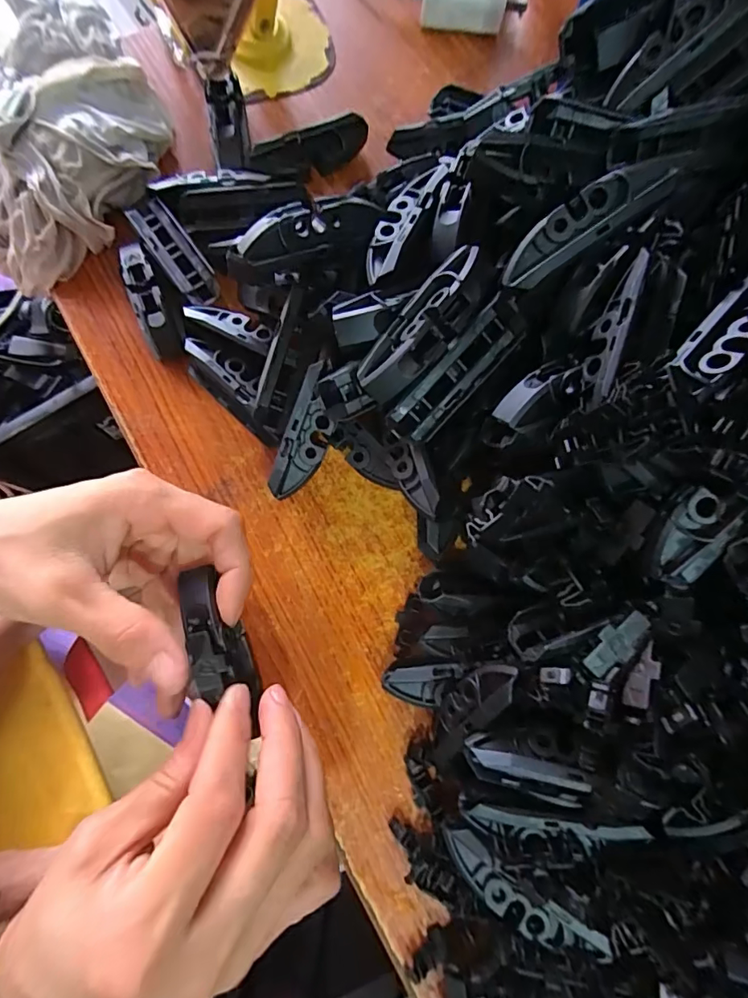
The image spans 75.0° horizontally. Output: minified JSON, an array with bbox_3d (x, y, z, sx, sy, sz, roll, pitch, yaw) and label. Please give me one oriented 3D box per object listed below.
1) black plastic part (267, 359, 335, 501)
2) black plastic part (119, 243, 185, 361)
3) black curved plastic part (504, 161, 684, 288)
[{"bbox_3d":[-0.033,-0.029,0.231,0.020,0.009,0.067,21,111,3],"label":"black plastic part"},{"bbox_3d":[-0.119,-0.108,0.266,0.023,0.018,0.064,-23,79,-6],"label":"black plastic part"},{"bbox_3d":[0.083,-0.109,0.192,0.071,0.006,0.019,-31,80,13],"label":"black curved plastic part"}]

